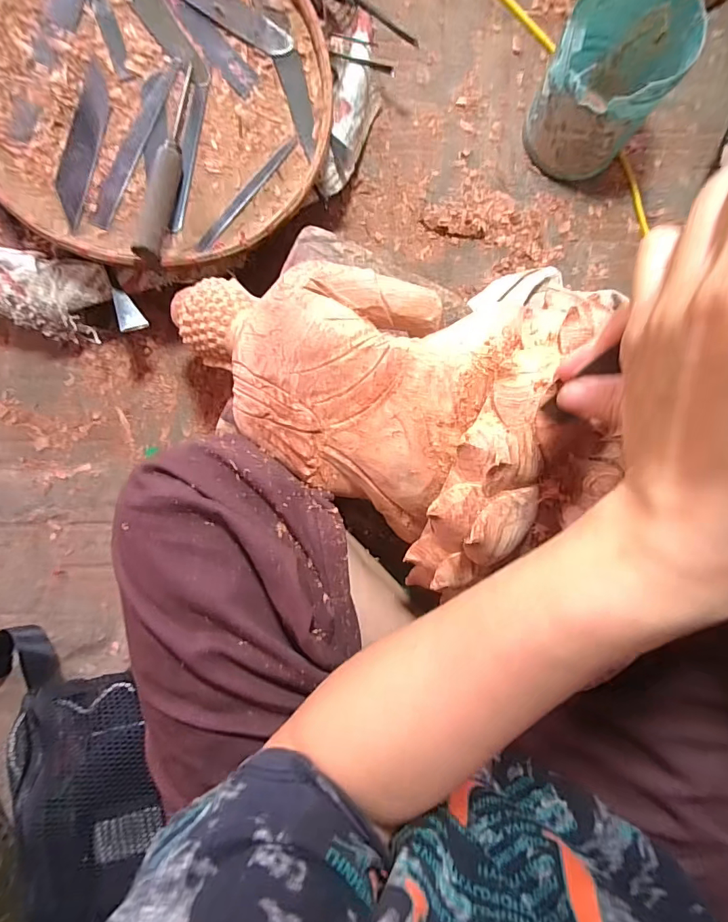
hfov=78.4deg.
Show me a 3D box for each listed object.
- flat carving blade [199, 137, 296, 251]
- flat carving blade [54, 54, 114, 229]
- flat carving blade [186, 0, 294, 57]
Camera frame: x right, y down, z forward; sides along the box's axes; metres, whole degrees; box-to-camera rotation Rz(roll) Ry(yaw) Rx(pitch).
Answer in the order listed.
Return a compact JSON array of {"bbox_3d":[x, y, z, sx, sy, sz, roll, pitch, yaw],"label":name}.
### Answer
[{"bbox_3d":[-0.101,-0.230,0.383,0.011,0.004,0.126,38,85,-1],"label":"flat carving blade"},{"bbox_3d":[-0.232,-0.259,0.369,0.026,0.004,0.134,13,88,-7],"label":"flat carving blade"},{"bbox_3d":[-0.120,-0.388,0.380,0.131,0.006,0.027,34,85,-1],"label":"flat carving blade"}]

